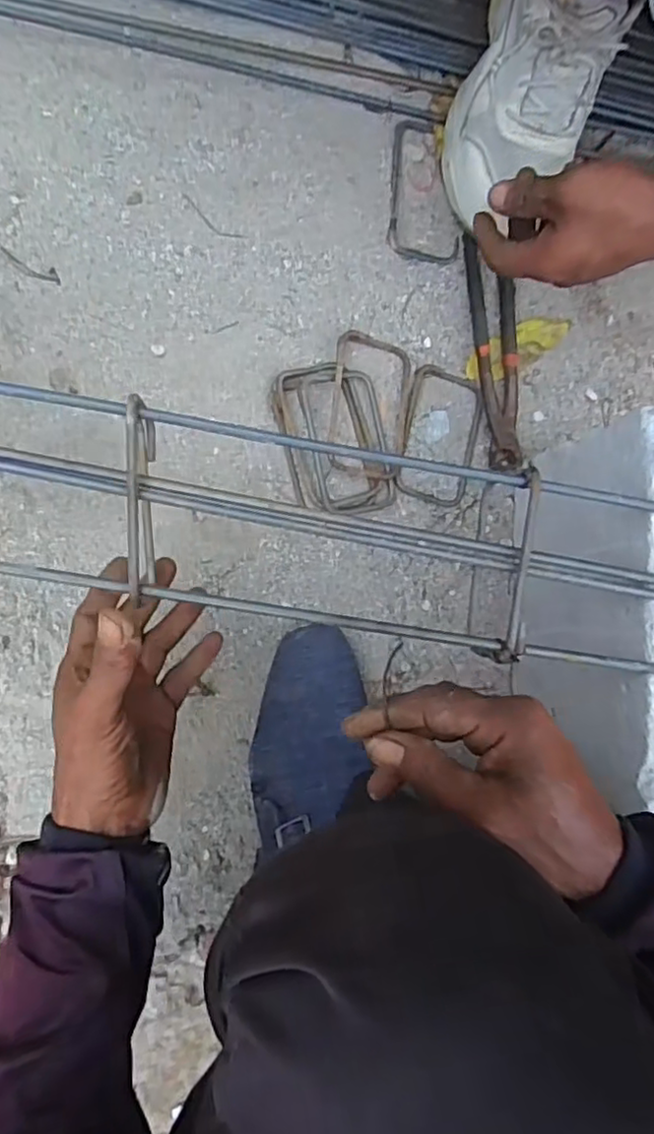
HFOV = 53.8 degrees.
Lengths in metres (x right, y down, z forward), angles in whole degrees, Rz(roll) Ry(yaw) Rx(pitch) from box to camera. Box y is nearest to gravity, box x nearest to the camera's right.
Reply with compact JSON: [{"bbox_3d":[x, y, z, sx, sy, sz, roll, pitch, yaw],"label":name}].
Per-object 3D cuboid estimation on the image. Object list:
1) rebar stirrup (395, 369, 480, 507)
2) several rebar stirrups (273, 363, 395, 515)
[{"bbox_3d":[0.101,-0.120,0.578,0.074,0.014,0.121,11,85,-8],"label":"rebar stirrup"},{"bbox_3d":[0.009,-0.108,0.544,0.087,0.020,0.125,-14,89,-10],"label":"several rebar stirrups"}]

